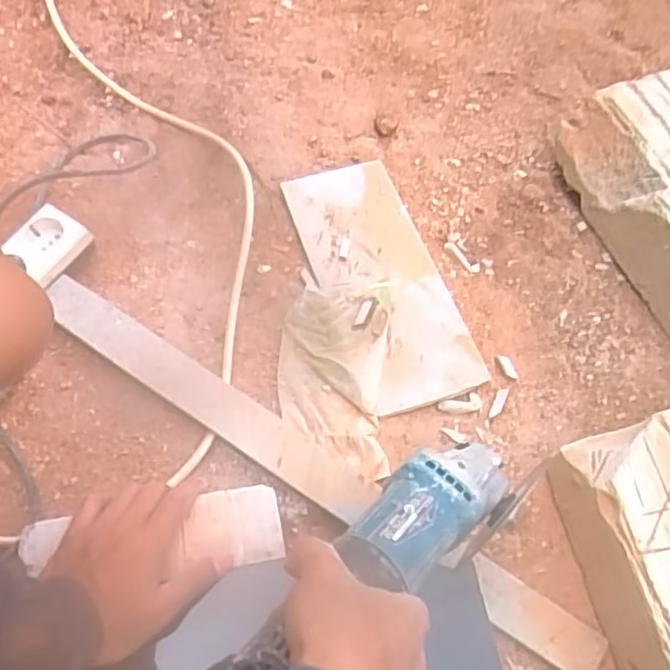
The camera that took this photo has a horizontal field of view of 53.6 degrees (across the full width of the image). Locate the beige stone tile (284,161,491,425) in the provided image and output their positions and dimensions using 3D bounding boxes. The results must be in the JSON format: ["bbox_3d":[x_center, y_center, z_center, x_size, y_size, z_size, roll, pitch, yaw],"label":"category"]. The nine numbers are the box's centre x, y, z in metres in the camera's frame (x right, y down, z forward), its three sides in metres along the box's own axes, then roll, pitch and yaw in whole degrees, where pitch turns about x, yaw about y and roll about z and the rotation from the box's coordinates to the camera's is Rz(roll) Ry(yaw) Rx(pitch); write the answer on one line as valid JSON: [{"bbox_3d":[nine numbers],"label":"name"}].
[{"bbox_3d":[0.044,-0.065,0.711,0.122,0.012,0.306,-16,65,-9],"label":"beige stone tile"}]

